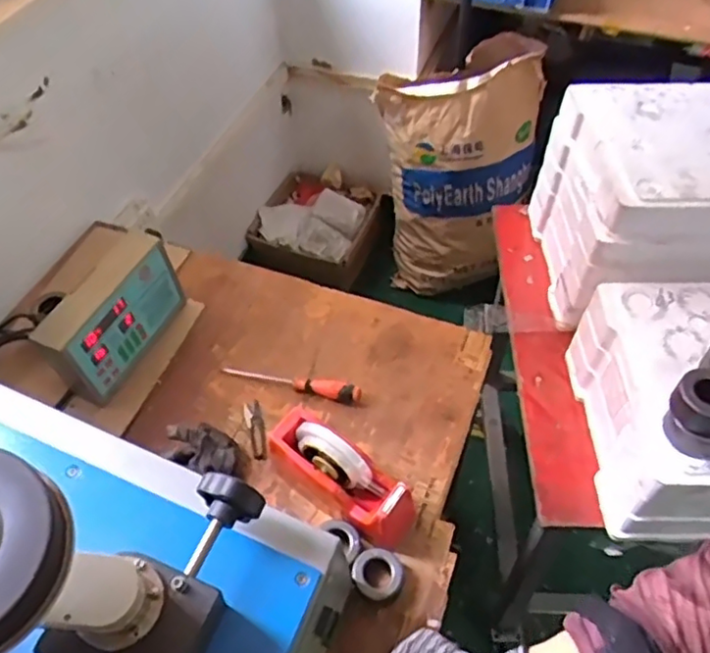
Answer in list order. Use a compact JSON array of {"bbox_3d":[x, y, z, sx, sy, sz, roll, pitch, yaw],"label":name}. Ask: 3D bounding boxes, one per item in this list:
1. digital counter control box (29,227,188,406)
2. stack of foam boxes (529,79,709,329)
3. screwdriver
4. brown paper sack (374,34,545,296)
[{"bbox_3d":[-0.366,-0.014,0.956,0.068,0.164,0.231,20,56,16],"label":"digital counter control box"},{"bbox_3d":[0.512,-0.182,0.945,0.396,0.234,0.291,1,53,2],"label":"stack of foam boxes"},{"bbox_3d":[-0.097,0.081,0.958,0.223,0.030,0.028,13,54,11],"label":"screwdriver"},{"bbox_3d":[0.270,-0.424,1.716,0.400,0.613,0.321,8,53,8],"label":"brown paper sack"}]

